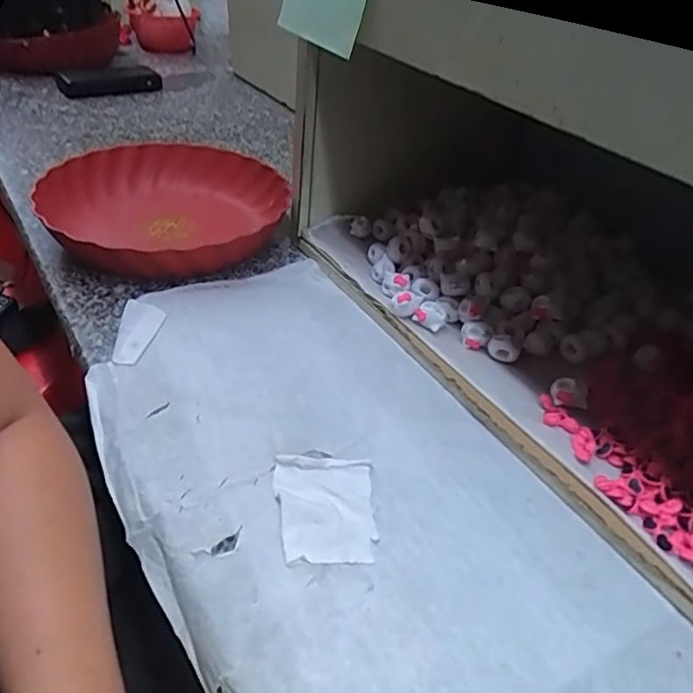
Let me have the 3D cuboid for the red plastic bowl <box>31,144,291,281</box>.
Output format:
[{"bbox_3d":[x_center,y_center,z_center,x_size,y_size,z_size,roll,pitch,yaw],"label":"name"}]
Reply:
[{"bbox_3d":[-0.181,-0.135,0.584,0.224,0.064,0.222,4,40,-3],"label":"red plastic bowl"}]

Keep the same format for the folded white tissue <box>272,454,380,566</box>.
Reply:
[{"bbox_3d":[-0.014,0.099,0.353,0.061,0.006,0.074,2,40,-5],"label":"folded white tissue"}]

